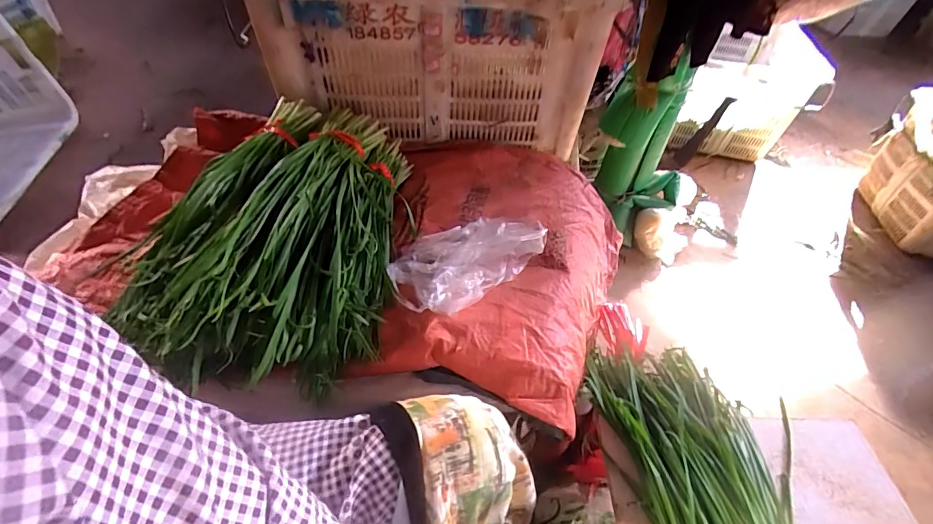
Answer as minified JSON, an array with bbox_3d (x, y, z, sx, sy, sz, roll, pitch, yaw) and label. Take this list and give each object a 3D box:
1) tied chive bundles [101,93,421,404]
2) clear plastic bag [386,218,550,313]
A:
[{"bbox_3d":[-0.255,-0.058,0.642,0.291,0.138,0.447,2,48,-3],"label":"tied chive bundles"},{"bbox_3d":[-0.007,-0.013,0.632,0.210,0.066,0.138,-32,57,-29],"label":"clear plastic bag"}]

